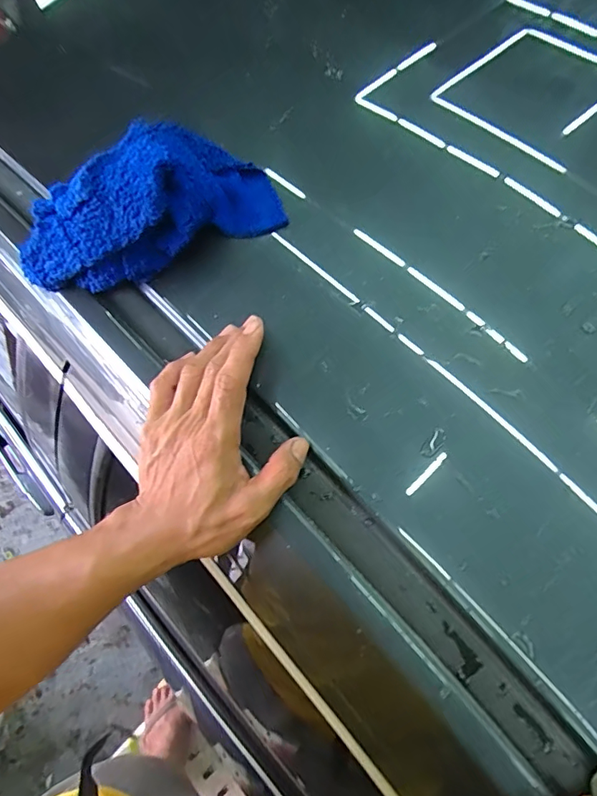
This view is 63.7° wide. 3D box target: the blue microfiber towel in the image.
[{"bbox_3d":[-0.130,-0.162,0.392,0.222,0.081,0.104,-18,71,-8],"label":"blue microfiber towel"}]

